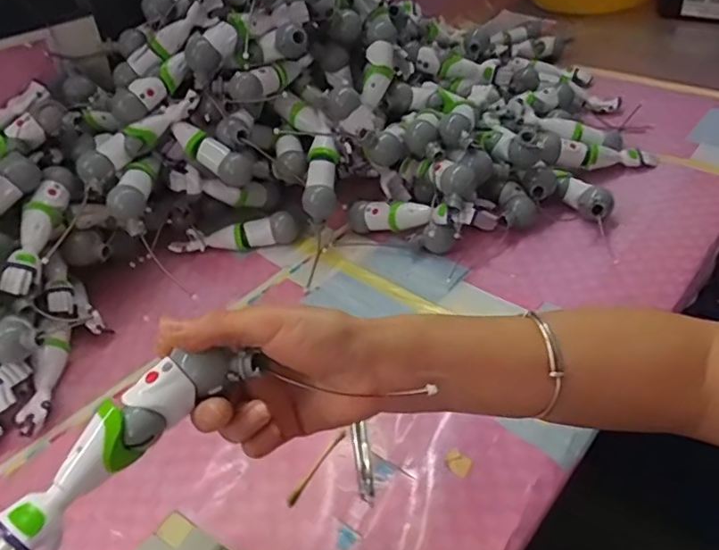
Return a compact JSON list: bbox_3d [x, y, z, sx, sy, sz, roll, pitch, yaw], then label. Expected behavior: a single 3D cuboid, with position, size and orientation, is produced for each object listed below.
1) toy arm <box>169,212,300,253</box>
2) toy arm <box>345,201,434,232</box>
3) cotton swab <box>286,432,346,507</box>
[{"bbox_3d":[-0.145,-0.044,0.655,0.150,0.026,0.028,-7,41,3],"label":"toy arm"},{"bbox_3d":[0.029,-0.068,0.638,0.115,0.029,0.030,3,39,38],"label":"toy arm"},{"bbox_3d":[-0.034,0.148,0.440,0.006,0.004,0.069,19,49,28],"label":"cotton swab"}]

